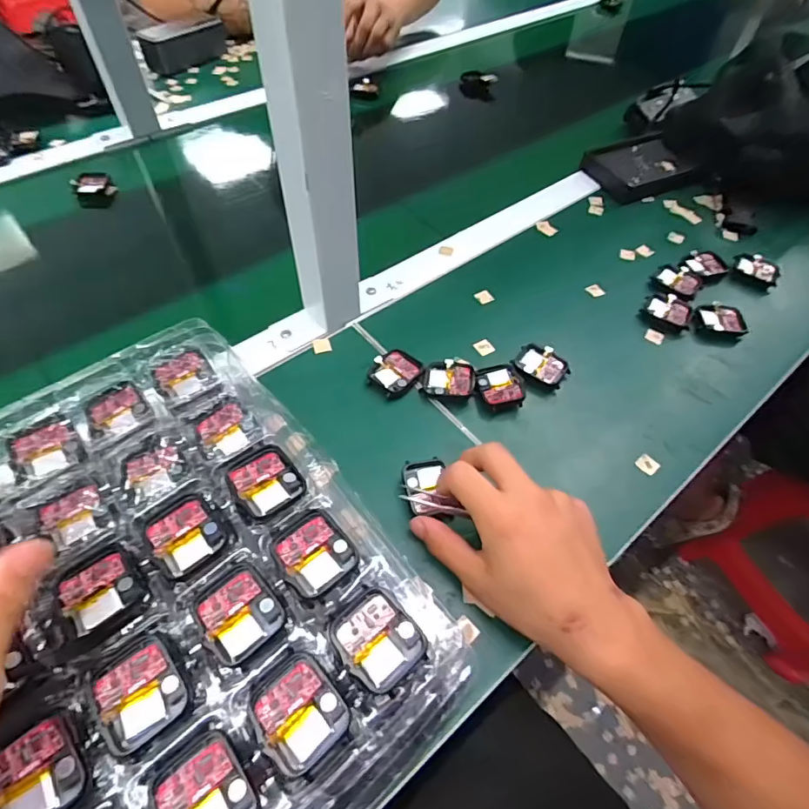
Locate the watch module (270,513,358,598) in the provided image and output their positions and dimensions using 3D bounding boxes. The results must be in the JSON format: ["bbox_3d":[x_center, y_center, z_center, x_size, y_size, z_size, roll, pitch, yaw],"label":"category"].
[{"bbox_3d":[-0.049,0.080,0.266,0.036,0.004,0.042,-33,62,-23],"label":"watch module"}]

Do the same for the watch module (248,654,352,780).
[{"bbox_3d":[-0.050,0.143,0.228,0.037,0.006,0.043,-32,62,-23],"label":"watch module"}]

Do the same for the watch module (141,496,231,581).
[{"bbox_3d":[-0.122,0.072,0.272,0.037,0.004,0.042,-36,63,-24],"label":"watch module"}]

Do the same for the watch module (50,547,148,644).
[{"bbox_3d":[-0.159,0.095,0.252,0.039,0.004,0.043,-33,62,-23],"label":"watch module"}]

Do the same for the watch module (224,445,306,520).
[{"bbox_3d":[-0.084,0.045,0.292,0.037,0.004,0.043,-33,62,-23],"label":"watch module"}]

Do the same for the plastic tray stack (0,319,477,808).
[{"bbox_3d":[-0.150,0.112,0.271,0.264,0.057,0.303,-34,62,-23],"label":"plastic tray stack"}]

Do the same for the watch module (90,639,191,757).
[{"bbox_3d":[-0.125,0.136,0.231,0.036,0.004,0.040,-34,62,-23],"label":"watch module"}]

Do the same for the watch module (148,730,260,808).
[{"bbox_3d":[-0.086,0.168,0.208,0.037,0.006,0.043,-35,63,-24],"label":"watch module"}]

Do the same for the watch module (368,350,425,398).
[{"bbox_3d":[-0.007,-0.029,0.428,0.038,0.012,0.044,31,59,18],"label":"watch module"}]

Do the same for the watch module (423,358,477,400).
[{"bbox_3d":[0.039,-0.021,0.427,0.044,0.013,0.037,5,55,1],"label":"watch module"}]

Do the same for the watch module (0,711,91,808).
[{"bbox_3d":[-0.161,0.161,0.210,0.038,0.005,0.039,-32,62,-23],"label":"watch module"}]

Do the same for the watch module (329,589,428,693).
[{"bbox_3d":[-0.014,0.118,0.247,0.037,0.006,0.042,-34,62,-23],"label":"watch module"}]

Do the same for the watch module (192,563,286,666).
[{"bbox_3d":[-0.085,0.105,0.250,0.037,0.004,0.041,-35,63,-24],"label":"watch module"}]

